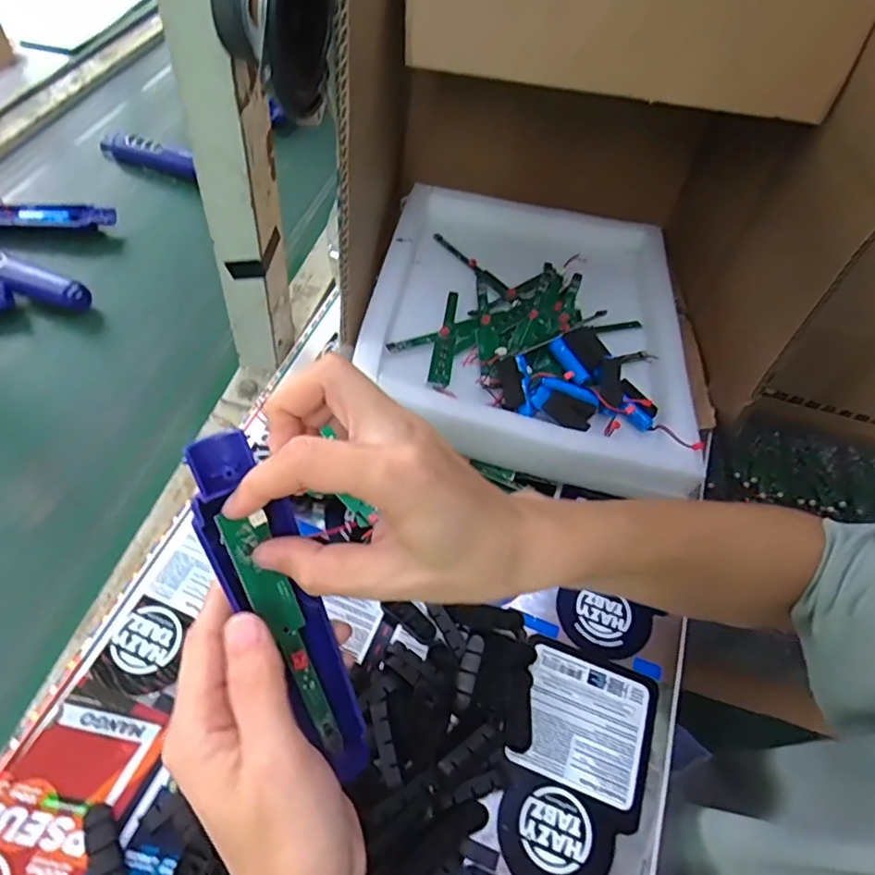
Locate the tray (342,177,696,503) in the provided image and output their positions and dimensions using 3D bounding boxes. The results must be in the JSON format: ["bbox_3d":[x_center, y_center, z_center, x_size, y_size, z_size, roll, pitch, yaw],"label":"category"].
[{"bbox_3d":[0.090,-0.122,0.556,0.292,0.087,0.350,9,52,-2],"label":"tray"}]

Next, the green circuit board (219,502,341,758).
[{"bbox_3d":[-0.069,0.092,0.272,0.019,0.132,0.009,-22,20,-16],"label":"green circuit board"}]

